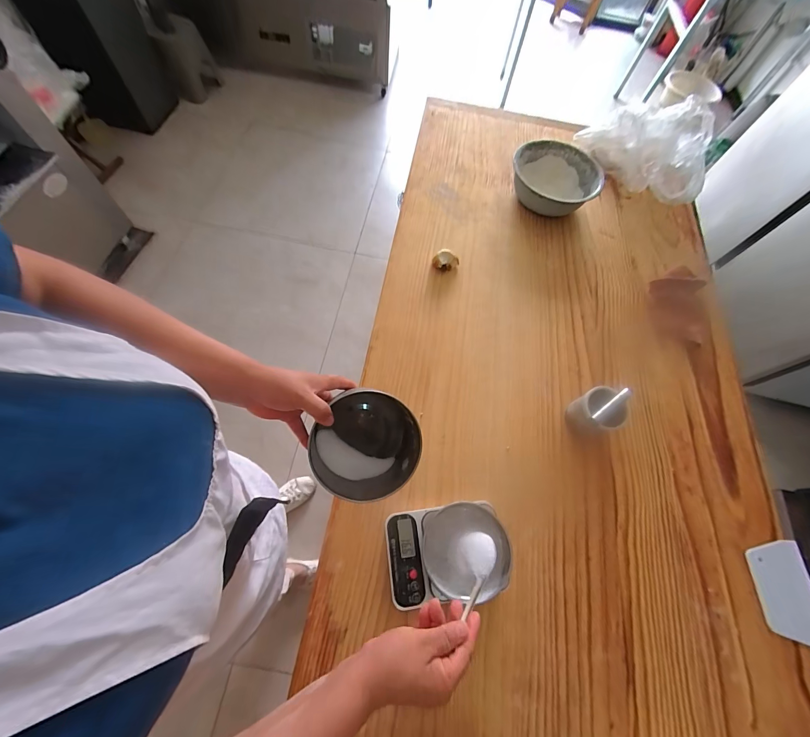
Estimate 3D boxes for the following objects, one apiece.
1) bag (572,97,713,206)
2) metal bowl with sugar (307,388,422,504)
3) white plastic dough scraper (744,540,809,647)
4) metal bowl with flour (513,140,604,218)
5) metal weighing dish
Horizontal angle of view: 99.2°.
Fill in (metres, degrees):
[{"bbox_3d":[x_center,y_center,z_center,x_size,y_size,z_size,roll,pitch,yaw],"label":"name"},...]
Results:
[{"bbox_3d":[0.627,-0.577,0.900,0.344,0.175,0.131,32,68,11],"label":"bag"},{"bbox_3d":[-0.053,0.107,0.467,0.132,0.069,0.134,1,65,-2],"label":"metal bowl with sugar"},{"bbox_3d":[0.613,0.357,0.551,0.099,0.009,0.141,2,65,-2],"label":"white plastic dough scraper"},{"bbox_3d":[0.376,-0.485,0.883,0.207,0.088,0.190,1,65,-2],"label":"metal bowl with flour"},{"bbox_3d":[0.092,0.275,0.518,0.123,0.021,0.126,1,65,-2],"label":"metal weighing dish"}]

